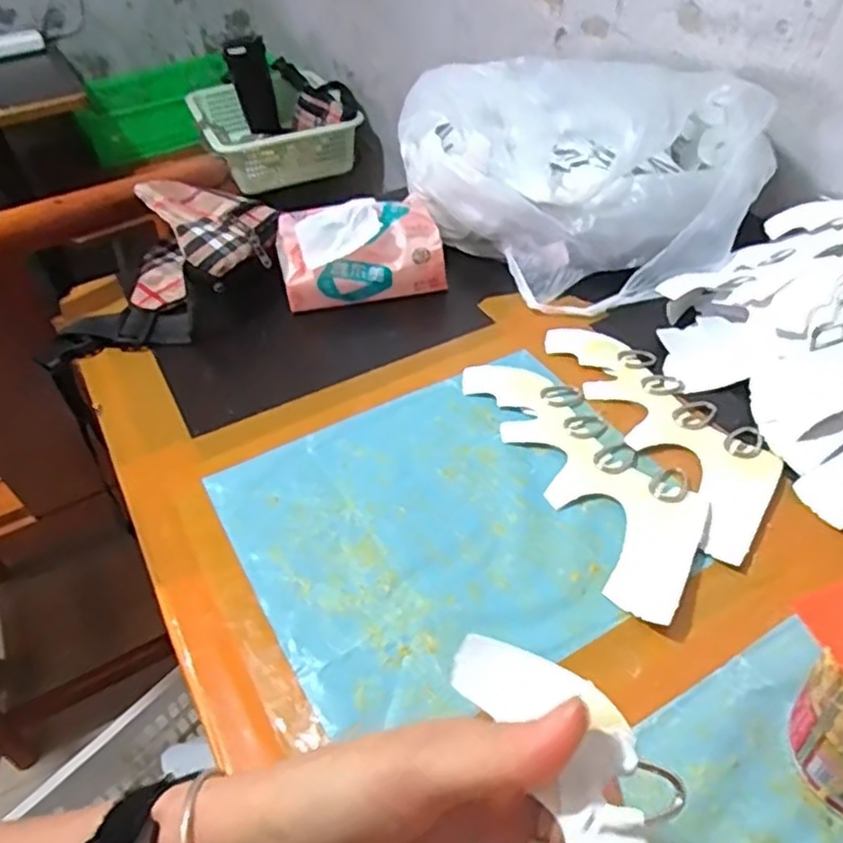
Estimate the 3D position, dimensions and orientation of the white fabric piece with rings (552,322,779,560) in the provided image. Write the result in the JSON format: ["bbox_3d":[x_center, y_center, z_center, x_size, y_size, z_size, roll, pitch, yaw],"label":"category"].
[{"bbox_3d":[0.163,-0.004,0.462,0.077,0.009,0.220,-15,43,-11],"label":"white fabric piece with rings"}]

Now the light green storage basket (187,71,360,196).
[{"bbox_3d":[-0.295,-0.575,1.420,0.283,0.116,0.365,-17,44,-13],"label":"light green storage basket"}]

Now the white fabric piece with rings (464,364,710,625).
[{"bbox_3d":[0.105,0.024,0.440,0.078,0.007,0.224,-16,42,-13],"label":"white fabric piece with rings"}]

